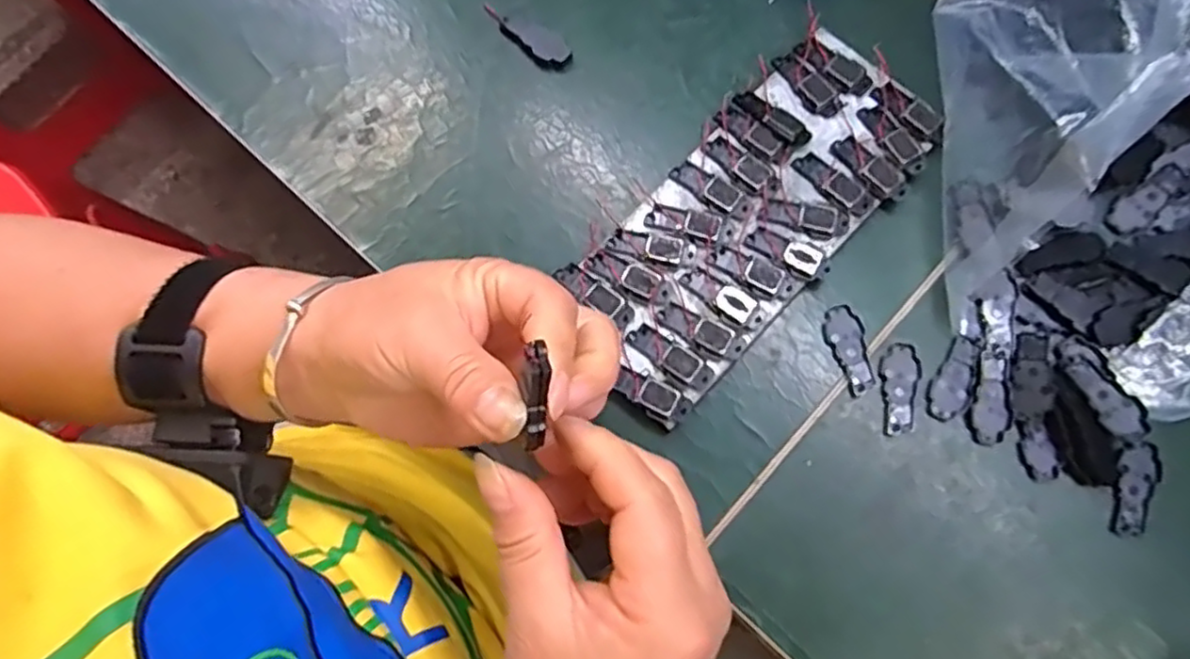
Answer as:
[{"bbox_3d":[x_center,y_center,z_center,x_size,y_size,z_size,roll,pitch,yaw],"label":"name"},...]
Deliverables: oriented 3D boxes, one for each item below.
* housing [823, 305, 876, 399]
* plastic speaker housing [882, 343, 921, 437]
[{"bbox_3d":[0.113,0.008,0.297,0.017,0.004,0.039,-18,75,-3],"label":"housing"},{"bbox_3d":[0.131,0.025,0.292,0.015,0.004,0.041,13,76,5],"label":"plastic speaker housing"}]

